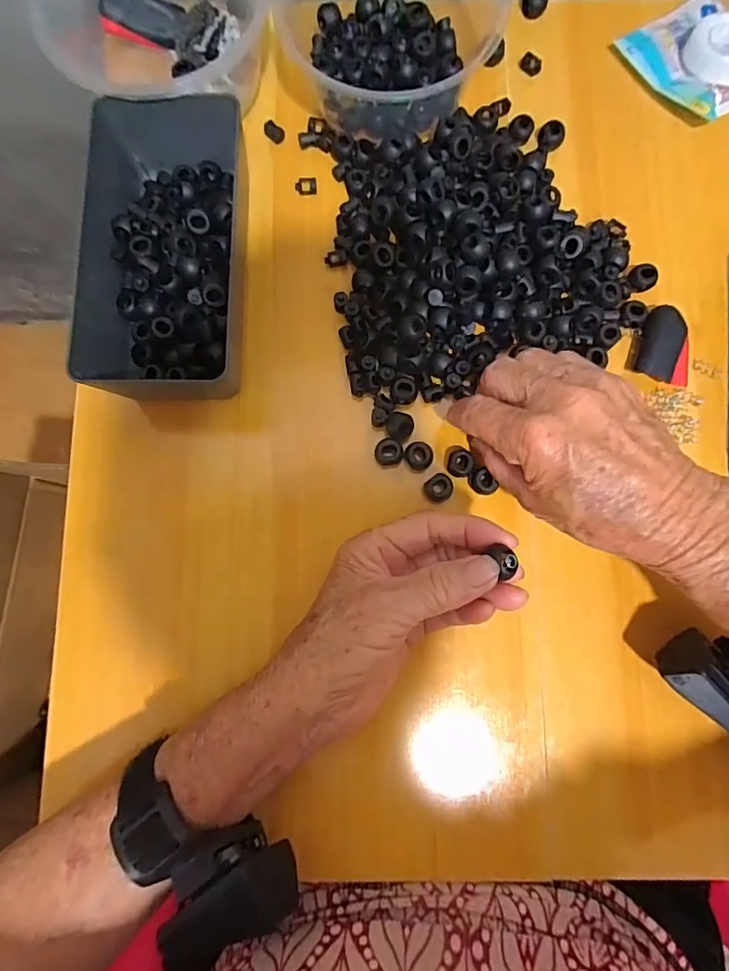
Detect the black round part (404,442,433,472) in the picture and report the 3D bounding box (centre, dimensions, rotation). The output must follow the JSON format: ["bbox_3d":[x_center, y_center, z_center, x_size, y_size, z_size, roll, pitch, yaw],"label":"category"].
[{"bbox_3d":[0.034,-0.019,0.297,0.017,0.010,0.017,0,82,0],"label":"black round part"}]

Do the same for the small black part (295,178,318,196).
[{"bbox_3d":[-0.041,-0.211,0.329,0.015,0.007,0.009,0,82,0],"label":"small black part"}]

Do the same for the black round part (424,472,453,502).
[{"bbox_3d":[0.047,0.002,0.294,0.018,0.012,0.017,0,82,0],"label":"black round part"}]

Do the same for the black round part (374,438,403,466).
[{"bbox_3d":[0.016,-0.021,0.299,0.017,0.014,0.017,0,82,0],"label":"black round part"}]

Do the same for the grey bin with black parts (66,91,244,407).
[{"bbox_3d":[-0.126,-0.162,0.299,0.095,0.047,0.216,1,82,0],"label":"grey bin with black parts"}]

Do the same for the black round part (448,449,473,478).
[{"bbox_3d":[0.060,-0.014,0.295,0.014,0.012,0.016,10,82,1],"label":"black round part"}]

